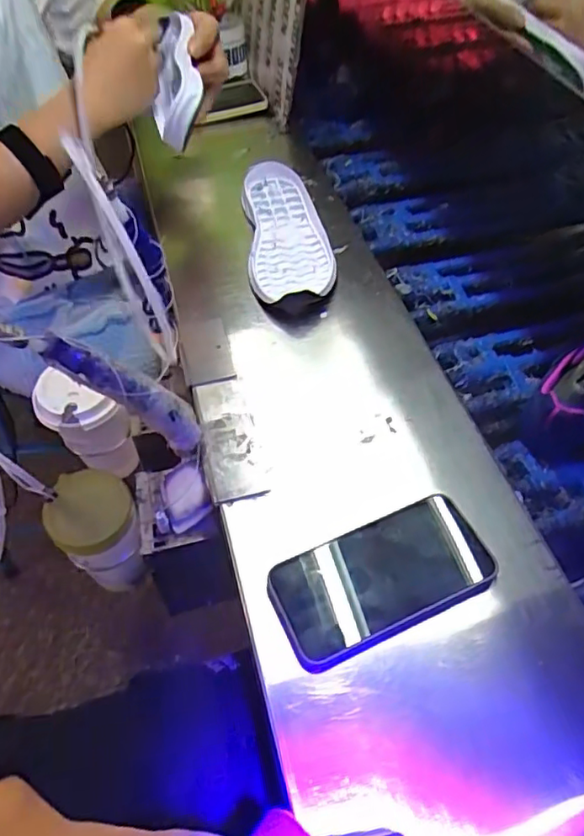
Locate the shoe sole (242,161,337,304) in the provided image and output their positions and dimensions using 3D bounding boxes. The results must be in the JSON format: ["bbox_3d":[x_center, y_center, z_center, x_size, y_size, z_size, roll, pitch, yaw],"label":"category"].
[{"bbox_3d":[-0.008,-0.224,0.700,0.097,0.036,0.255,-7,50,-2],"label":"shoe sole"}]

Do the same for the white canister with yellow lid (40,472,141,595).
[{"bbox_3d":[-0.180,0.114,0.561,0.072,0.123,0.070,-2,50,2],"label":"white canister with yellow lid"}]

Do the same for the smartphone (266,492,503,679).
[{"bbox_3d":[0.068,0.118,0.435,0.162,0.014,0.080,-21,63,-13],"label":"smartphone"}]

